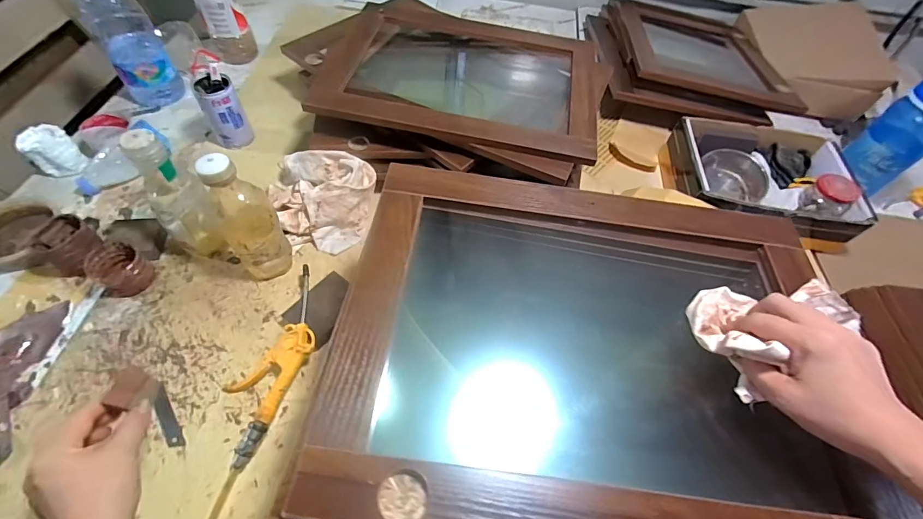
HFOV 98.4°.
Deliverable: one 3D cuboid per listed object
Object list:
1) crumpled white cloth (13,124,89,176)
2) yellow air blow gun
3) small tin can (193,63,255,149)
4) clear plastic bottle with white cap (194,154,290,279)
[{"bbox_3d":[-0.718,-0.190,0.699,0.070,0.069,0.069,36,62,18],"label":"crumpled white cloth"},{"bbox_3d":[-0.245,0.133,0.524,0.091,0.038,0.240,22,59,10],"label":"yellow air blow gun"},{"bbox_3d":[-0.433,-0.272,0.722,0.068,0.121,0.059,-25,63,-18],"label":"small tin can"},{"bbox_3d":[-0.292,-0.051,0.544,0.072,0.209,0.062,-22,62,-17],"label":"clear plastic bottle with white cap"}]

